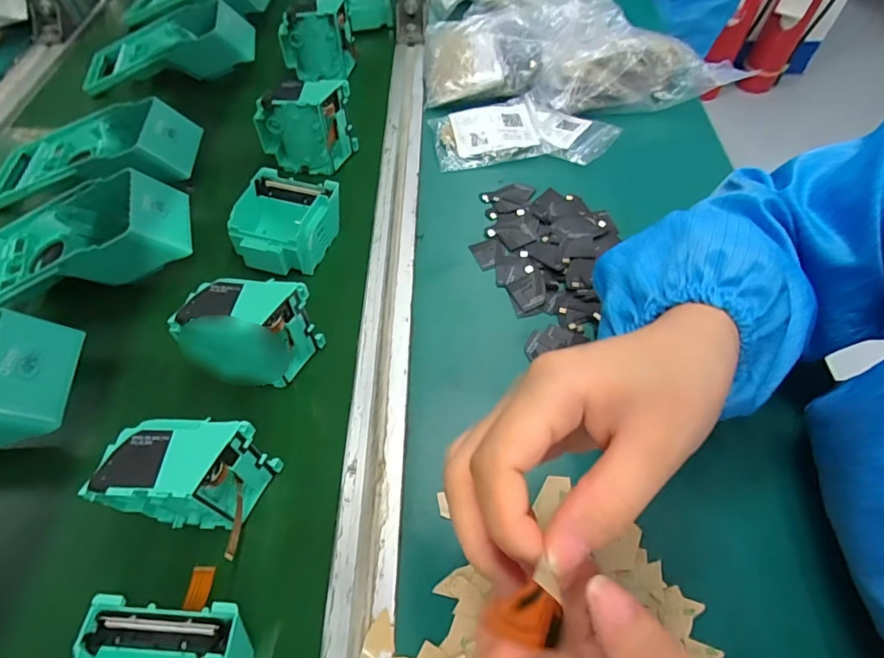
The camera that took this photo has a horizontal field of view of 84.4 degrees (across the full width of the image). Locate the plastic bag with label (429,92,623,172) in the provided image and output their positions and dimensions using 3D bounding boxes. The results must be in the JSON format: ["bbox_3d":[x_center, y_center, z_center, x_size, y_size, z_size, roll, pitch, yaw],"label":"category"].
[{"bbox_3d":[0.083,-0.196,0.484,0.178,0.018,0.083,-4,60,-1],"label":"plastic bag with label"}]

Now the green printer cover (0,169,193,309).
[{"bbox_3d":[-0.301,-0.064,0.391,0.192,0.057,0.099,-19,58,-11],"label":"green printer cover"}]

